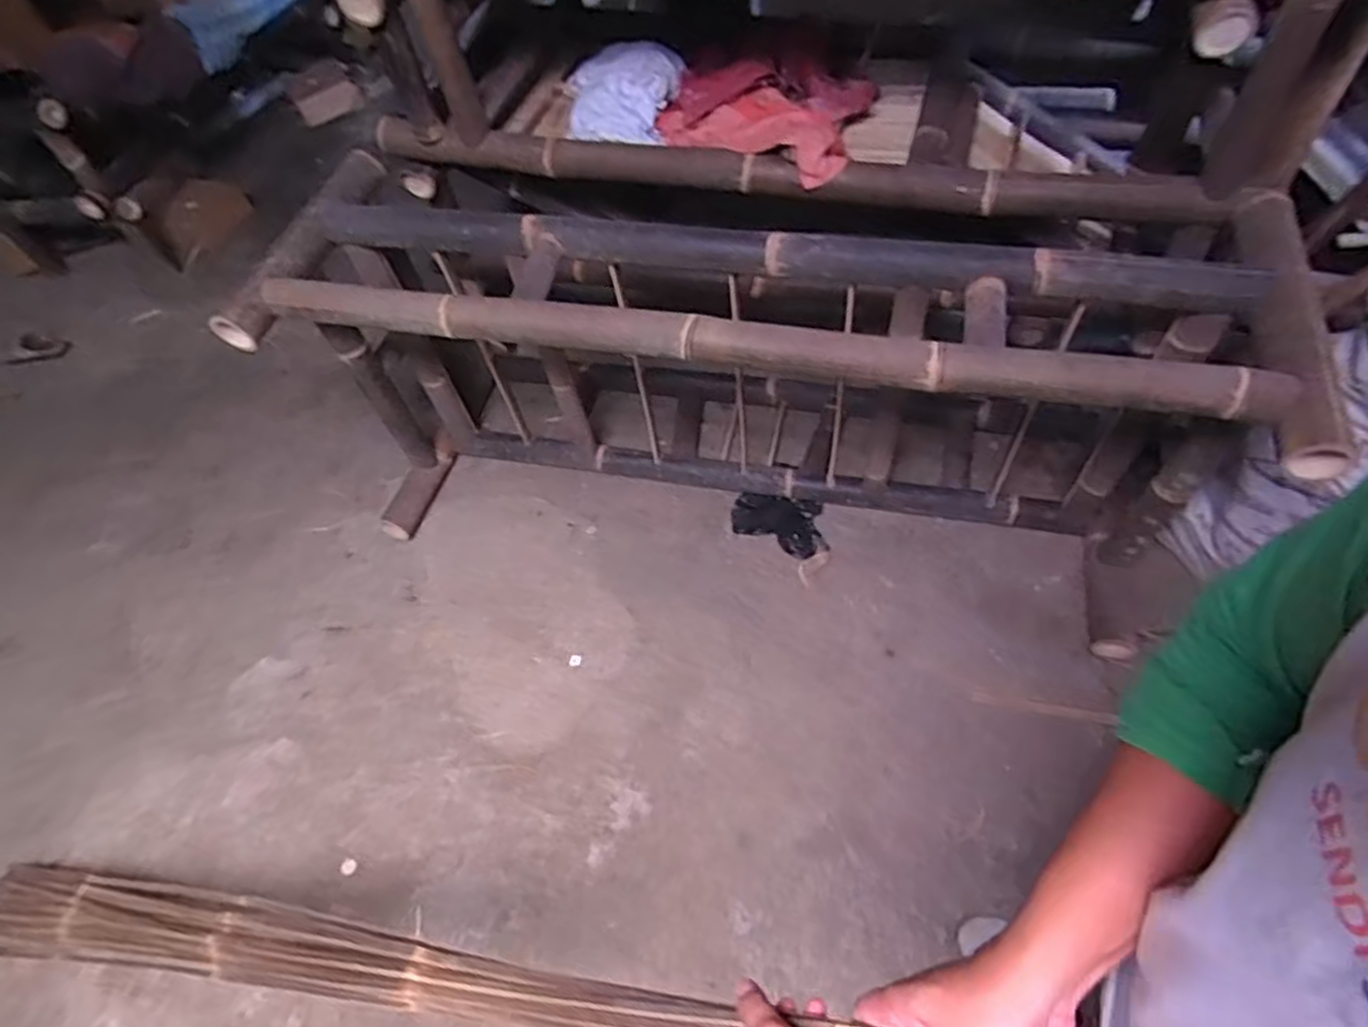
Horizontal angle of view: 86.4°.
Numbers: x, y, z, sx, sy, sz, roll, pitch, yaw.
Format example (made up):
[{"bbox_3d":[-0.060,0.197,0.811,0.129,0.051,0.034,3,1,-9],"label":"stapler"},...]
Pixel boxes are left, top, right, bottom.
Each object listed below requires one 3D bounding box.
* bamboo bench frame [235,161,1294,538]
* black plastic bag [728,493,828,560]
[{"bbox_3d":[0.106,-0.264,1.552,1.719,0.770,0.505,5,55,11],"label":"bamboo bench frame"},{"bbox_3d":[0.234,0.031,1.813,0.250,0.045,0.166,11,58,15],"label":"black plastic bag"}]

